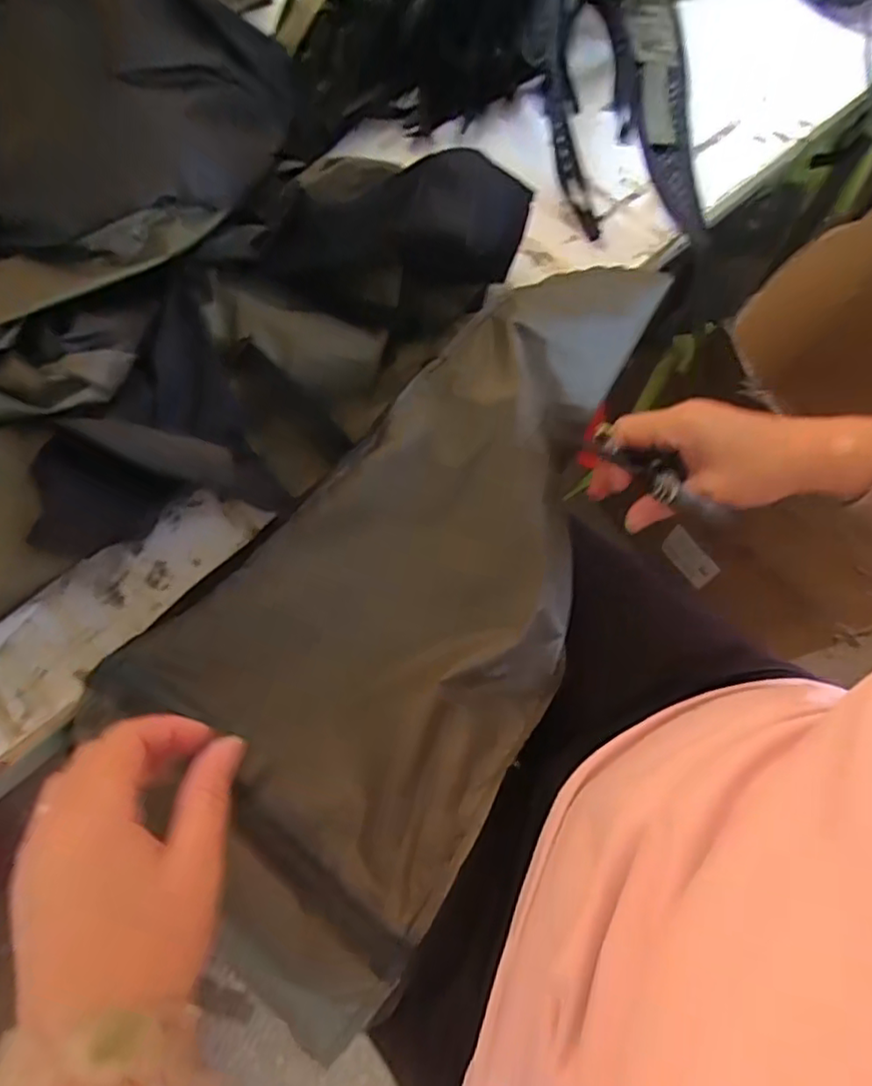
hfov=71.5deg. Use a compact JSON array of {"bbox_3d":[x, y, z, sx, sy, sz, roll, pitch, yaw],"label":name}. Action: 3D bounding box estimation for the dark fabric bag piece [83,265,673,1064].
[{"bbox_3d":[-0.014,0.002,0.396,0.221,0.068,0.501,25,74,8],"label":"dark fabric bag piece"}]

